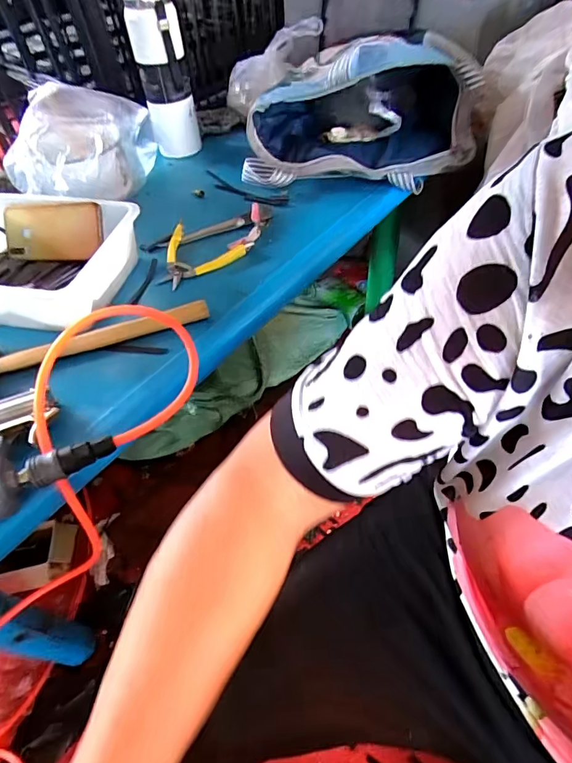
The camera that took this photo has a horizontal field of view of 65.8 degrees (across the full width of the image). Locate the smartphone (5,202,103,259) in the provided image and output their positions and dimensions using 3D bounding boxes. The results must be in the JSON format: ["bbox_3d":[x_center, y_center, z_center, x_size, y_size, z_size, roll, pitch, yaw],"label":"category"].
[{"bbox_3d":[-0.338,-0.216,0.637,0.162,0.076,0.011,5,9,14],"label":"smartphone"}]

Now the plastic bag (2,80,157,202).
[{"bbox_3d":[-0.365,-0.380,0.735,0.216,0.144,0.225,5,52,9],"label":"plastic bag"}]

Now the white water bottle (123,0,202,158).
[{"bbox_3d":[-0.225,-0.573,0.817,0.090,0.286,0.091,-15,51,-7],"label":"white water bottle"}]

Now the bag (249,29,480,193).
[{"bbox_3d":[0.115,-0.438,0.707,0.361,0.179,0.186,-3,52,3],"label":"bag"}]

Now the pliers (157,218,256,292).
[{"bbox_3d":[-0.138,-0.196,0.648,0.137,0.007,0.125,-33,56,-20],"label":"pliers"}]

